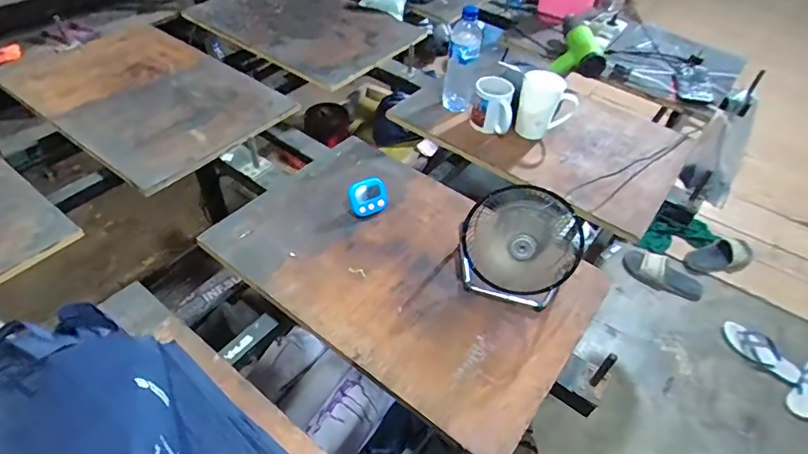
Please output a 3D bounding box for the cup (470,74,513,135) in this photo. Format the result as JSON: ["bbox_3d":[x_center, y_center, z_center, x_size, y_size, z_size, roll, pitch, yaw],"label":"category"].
[{"bbox_3d":[0.192,-0.266,1.058,0.085,0.108,0.070,9,47,8],"label":"cup"}]

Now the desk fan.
[{"bbox_3d":[0.173,0.031,0.735,0.182,0.165,0.097,12,48,11],"label":"desk fan"}]

